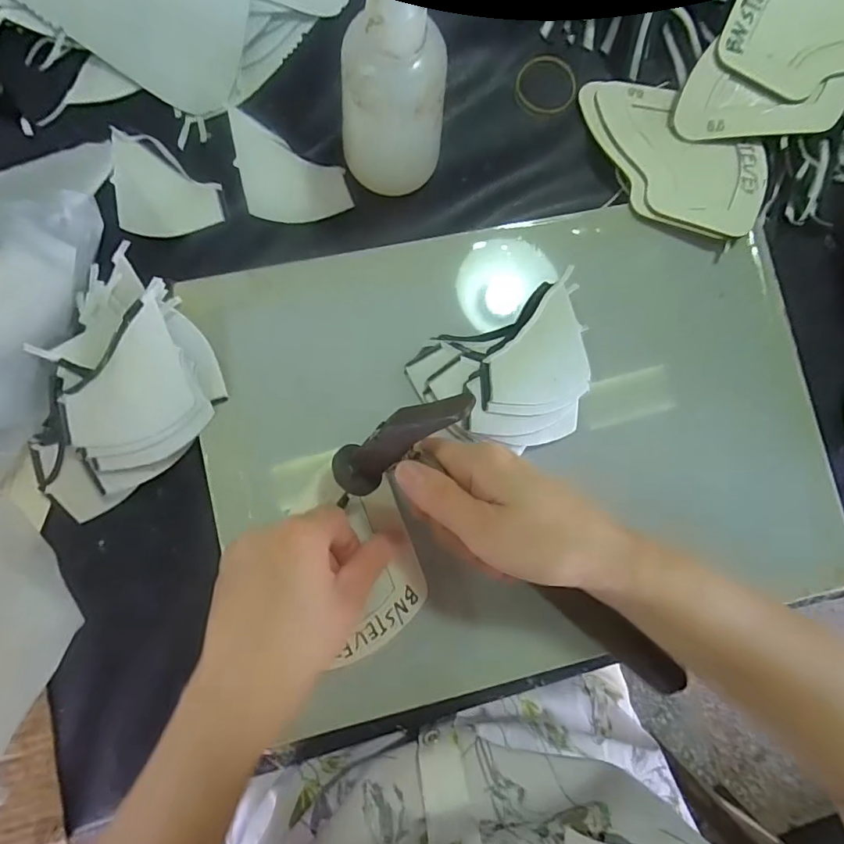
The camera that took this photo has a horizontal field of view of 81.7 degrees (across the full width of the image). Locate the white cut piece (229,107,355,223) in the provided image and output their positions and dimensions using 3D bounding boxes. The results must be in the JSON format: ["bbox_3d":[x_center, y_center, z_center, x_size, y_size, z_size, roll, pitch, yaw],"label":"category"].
[{"bbox_3d":[-0.089,-0.175,0.333,0.068,0.013,0.073,-14,87,-6],"label":"white cut piece"}]

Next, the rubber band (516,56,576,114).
[{"bbox_3d":[0.093,-0.252,0.365,0.044,0.004,0.044,0,86,-5],"label":"rubber band"}]

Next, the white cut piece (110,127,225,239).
[{"bbox_3d":[-0.172,-0.161,0.327,0.067,0.006,0.073,-11,87,-6],"label":"white cut piece"}]

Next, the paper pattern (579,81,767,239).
[{"bbox_3d":[0.176,-0.189,0.347,0.129,0.031,0.105,13,89,-3],"label":"paper pattern"}]

